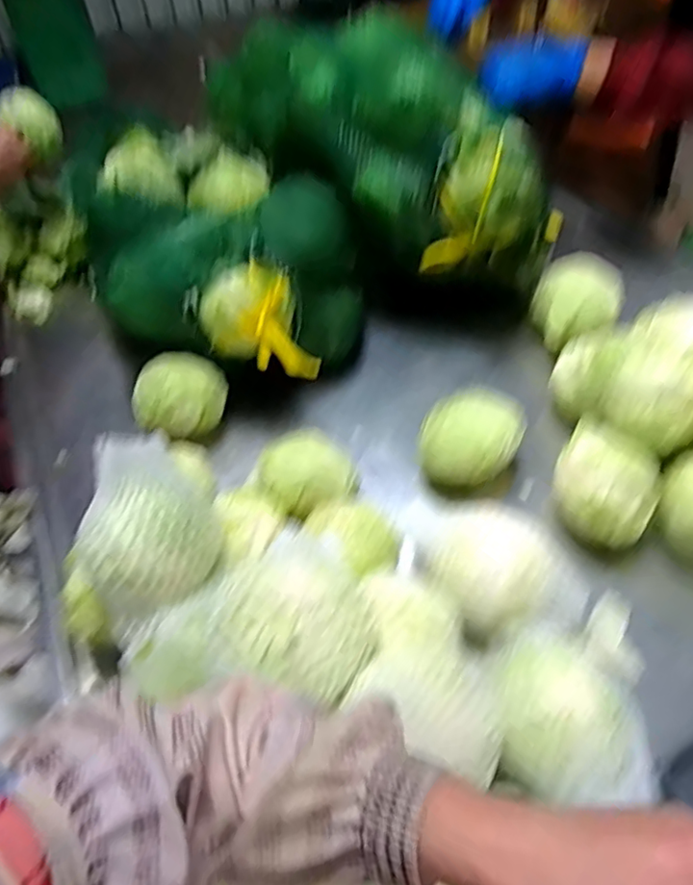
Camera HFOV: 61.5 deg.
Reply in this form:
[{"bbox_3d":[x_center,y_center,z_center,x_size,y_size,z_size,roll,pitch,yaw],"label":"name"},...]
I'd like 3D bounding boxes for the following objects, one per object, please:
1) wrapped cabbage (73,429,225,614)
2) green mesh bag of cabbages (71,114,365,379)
[{"bbox_3d":[-0.188,0.074,0.533,0.118,0.101,0.119,-2,51,3],"label":"wrapped cabbage"},{"bbox_3d":[-0.181,-0.240,0.871,0.391,0.262,0.276,14,53,15],"label":"green mesh bag of cabbages"}]

